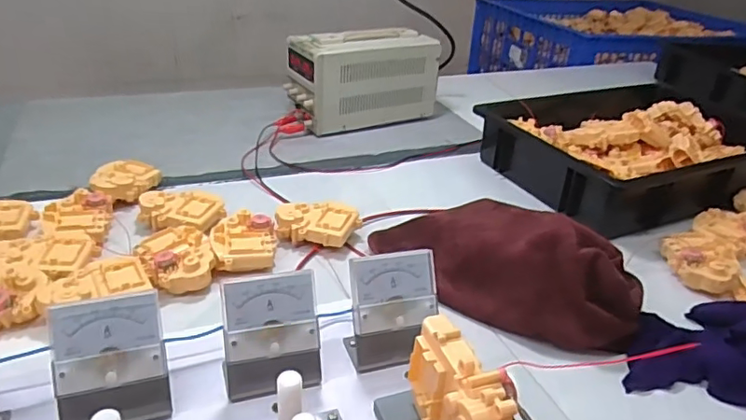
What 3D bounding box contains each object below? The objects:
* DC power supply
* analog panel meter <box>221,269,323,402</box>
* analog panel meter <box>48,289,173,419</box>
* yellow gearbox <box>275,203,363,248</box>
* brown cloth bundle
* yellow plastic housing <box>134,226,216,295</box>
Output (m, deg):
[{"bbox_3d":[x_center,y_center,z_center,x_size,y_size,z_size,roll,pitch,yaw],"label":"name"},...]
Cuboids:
[{"bbox_3d":[-0.015,-0.234,1.021,0.272,0.171,0.100,-12,33,-26],"label":"DC power supply"},{"bbox_3d":[-0.070,0.088,0.382,0.066,0.073,0.041,-5,31,-17],"label":"analog panel meter"},{"bbox_3d":[-0.164,0.098,0.348,0.063,0.075,0.041,-6,31,-17],"label":"analog panel meter"},{"bbox_3d":[-0.068,0.016,0.671,0.096,0.028,0.060,9,30,8],"label":"yellow gearbox"},{"bbox_3d":[0.141,0.046,0.603,0.292,0.098,0.137,27,36,34],"label":"brown cloth bundle"},{"bbox_3d":[-0.210,0.051,0.592,0.066,0.024,0.097,-18,36,-35],"label":"yellow plastic housing"}]

